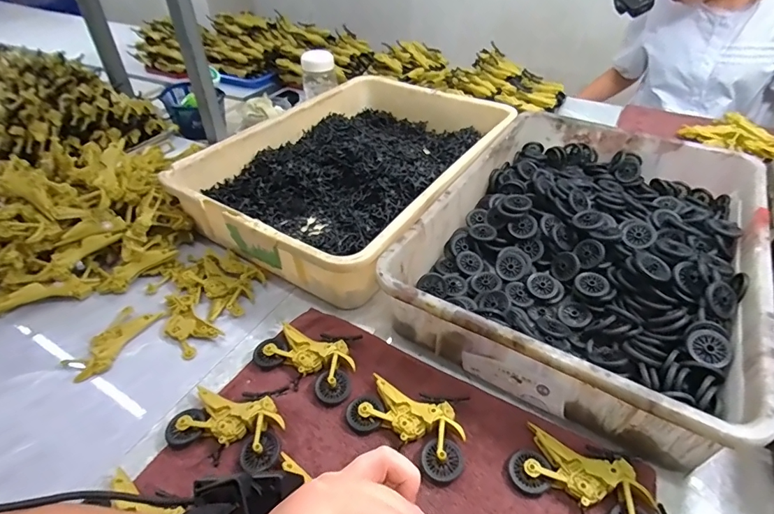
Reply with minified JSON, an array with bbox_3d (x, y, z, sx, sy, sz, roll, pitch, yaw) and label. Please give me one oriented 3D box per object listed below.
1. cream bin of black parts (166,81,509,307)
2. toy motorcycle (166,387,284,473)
[{"bbox_3d":[-0.041,-0.155,0.705,0.358,0.087,0.511,23,47,25],"label":"cream bin of black parts"},{"bbox_3d":[-0.150,0.163,0.408,0.115,0.026,0.066,11,43,13],"label":"toy motorcycle"}]

